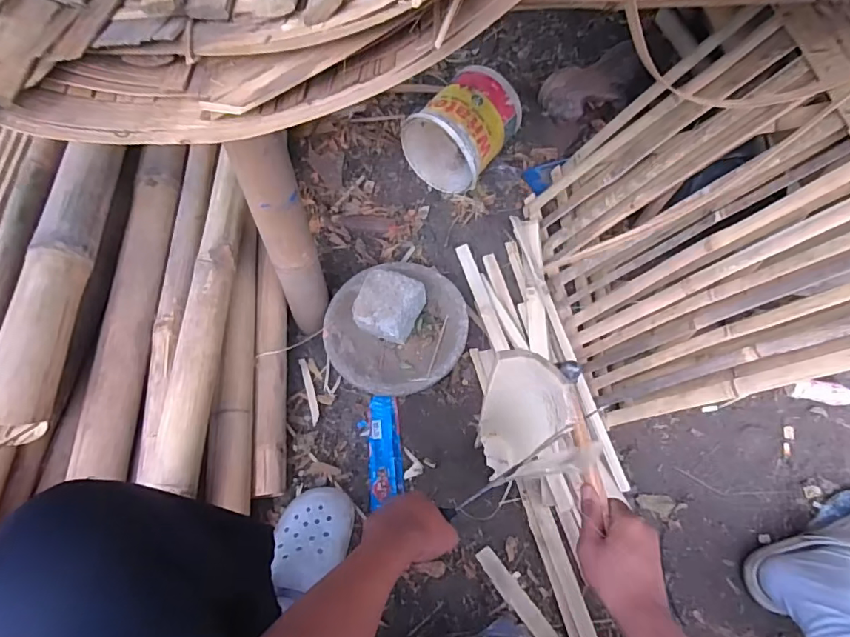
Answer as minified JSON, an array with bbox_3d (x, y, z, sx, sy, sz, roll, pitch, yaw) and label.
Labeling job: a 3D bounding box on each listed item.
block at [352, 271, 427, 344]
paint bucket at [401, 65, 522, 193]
[{"bbox_3d":[-0.064,-0.021,0.877,0.102,0.072,0.108,24,63,13],"label":"block"},{"bbox_3d":[0.077,-0.383,1.037,0.177,0.180,0.199,33,66,17],"label":"paint bucket"}]

